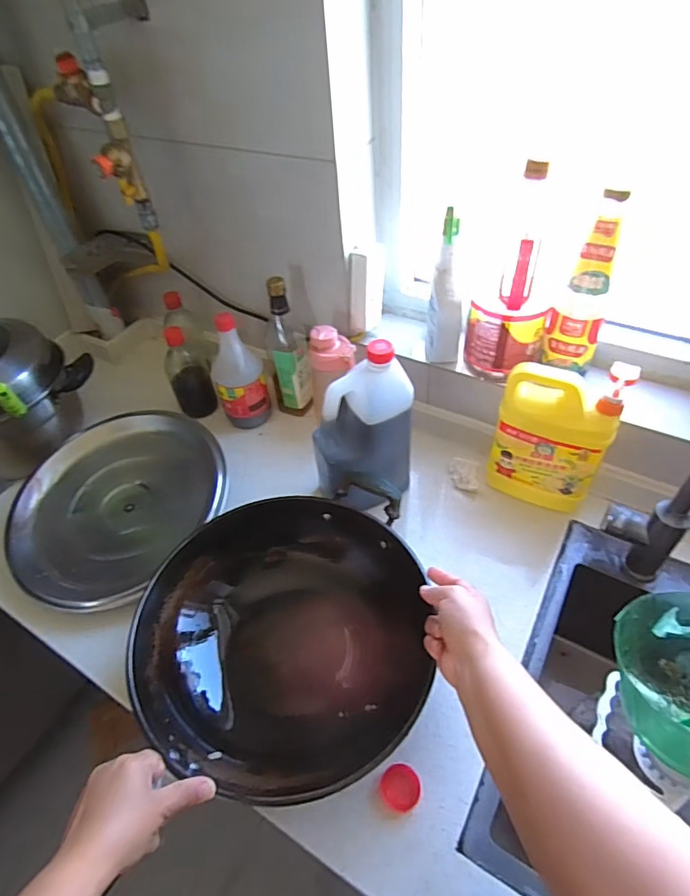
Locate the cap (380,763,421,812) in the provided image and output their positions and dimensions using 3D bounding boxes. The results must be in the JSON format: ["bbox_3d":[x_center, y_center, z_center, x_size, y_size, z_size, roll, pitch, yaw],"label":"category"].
[{"bbox_3d":[0.058,0.356,0.518,0.041,0.013,0.038,-2,48,3],"label":"cap"}]

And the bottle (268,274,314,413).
[{"bbox_3d":[-0.101,-0.172,0.854,0.066,0.256,0.077,-16,49,-9],"label":"bottle"}]

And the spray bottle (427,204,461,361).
[{"bbox_3d":[0.149,-0.222,0.717,0.051,0.209,0.052,5,49,9],"label":"spray bottle"}]

